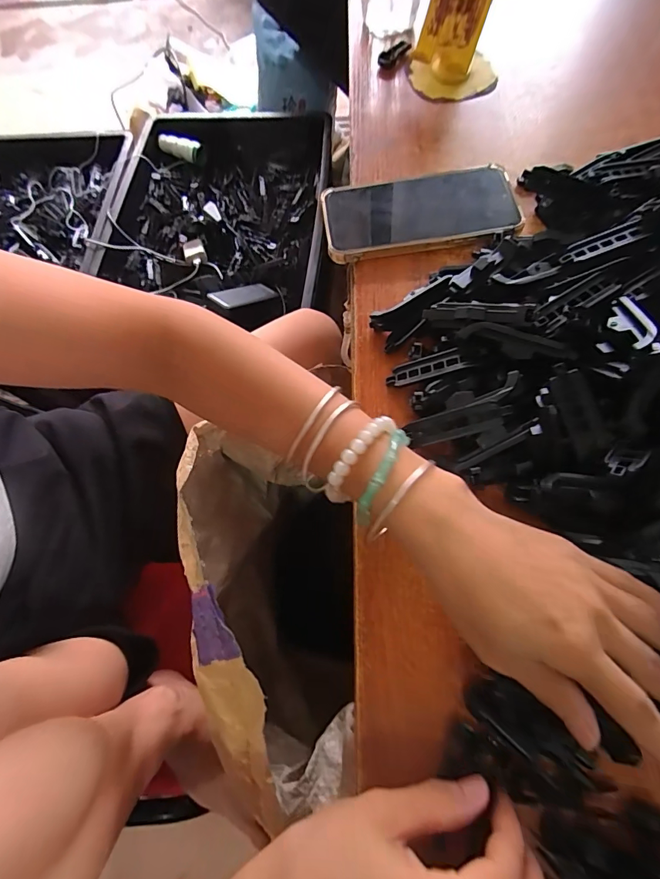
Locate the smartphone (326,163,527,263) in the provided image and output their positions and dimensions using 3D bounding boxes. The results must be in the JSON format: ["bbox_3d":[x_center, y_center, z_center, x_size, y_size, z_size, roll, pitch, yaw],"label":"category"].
[{"bbox_3d":[0.080,-0.199,0.369,0.168,0.019,0.076,-8,67,0],"label":"smartphone"}]

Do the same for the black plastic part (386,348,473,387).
[{"bbox_3d":[0.070,-0.052,0.305,0.058,0.004,0.019,-13,64,26],"label":"black plastic part"}]

